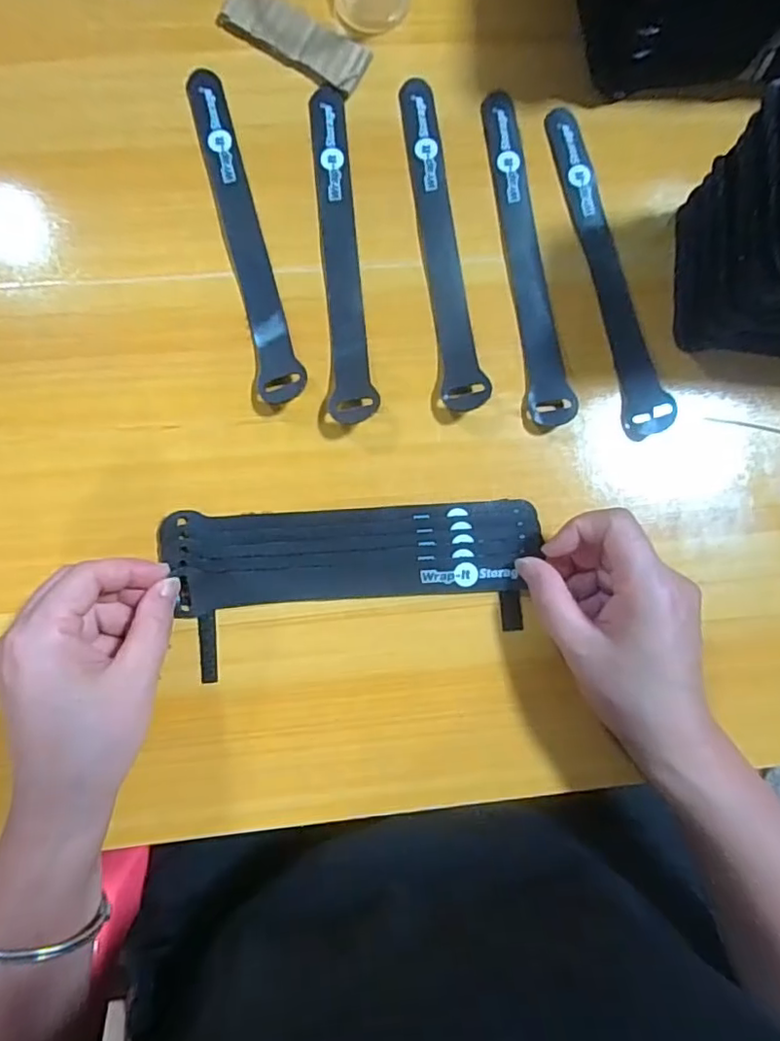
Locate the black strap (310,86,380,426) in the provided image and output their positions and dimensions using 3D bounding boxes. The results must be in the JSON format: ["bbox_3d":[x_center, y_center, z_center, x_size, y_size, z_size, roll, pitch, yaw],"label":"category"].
[{"bbox_3d":[-0.028,-0.157,0.348,0.026,0.007,0.208,-4,81,-2],"label":"black strap"}]

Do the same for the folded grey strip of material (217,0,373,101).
[{"bbox_3d":[-0.057,-0.287,0.359,0.091,0.007,0.032,30,81,-1],"label":"folded grey strip of material"}]

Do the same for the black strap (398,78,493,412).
[{"bbox_3d":[0.030,-0.166,0.353,0.024,0.009,0.213,-7,81,-1],"label":"black strap"}]

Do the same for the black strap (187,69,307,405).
[{"bbox_3d":[-0.084,-0.168,0.347,0.025,0.006,0.210,-14,82,-3],"label":"black strap"}]

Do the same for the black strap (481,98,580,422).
[{"bbox_3d":[0.081,-0.159,0.358,0.025,0.005,0.213,-6,81,-1],"label":"black strap"}]

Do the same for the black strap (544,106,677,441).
[{"bbox_3d":[0.127,-0.148,0.352,0.028,0.004,0.205,-11,81,2],"label":"black strap"}]

